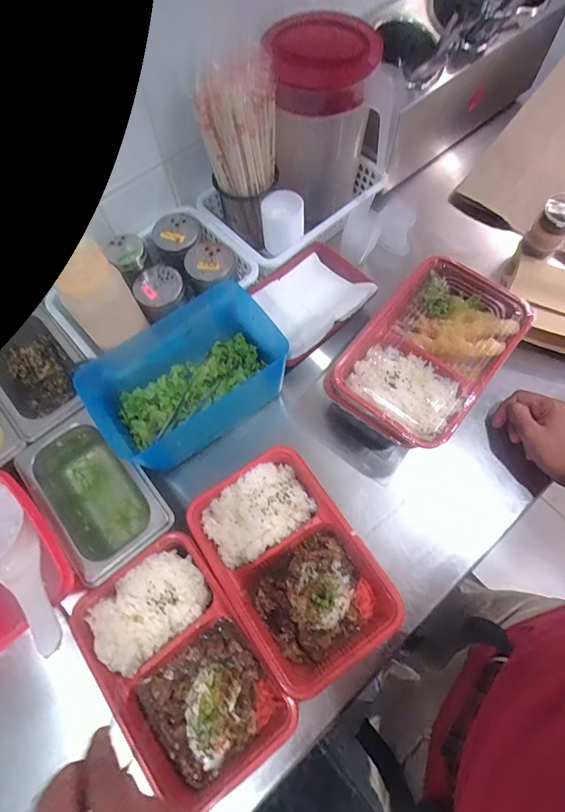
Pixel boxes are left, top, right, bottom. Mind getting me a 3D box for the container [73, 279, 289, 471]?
[{"bbox_3d":[-0.111,-0.034,0.507,0.214,0.097,0.133,-31,70,-11],"label":"container"}]

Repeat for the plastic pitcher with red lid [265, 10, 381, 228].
[{"bbox_3d":[0.044,-0.354,0.549,0.112,0.201,0.123,28,71,13],"label":"plastic pitcher with red lid"}]

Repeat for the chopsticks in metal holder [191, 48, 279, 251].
[{"bbox_3d":[-0.051,-0.315,0.537,0.076,0.204,0.081,26,71,12],"label":"chopsticks in metal holder"}]

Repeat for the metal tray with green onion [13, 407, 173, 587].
[{"bbox_3d":[-0.205,0.095,0.470,0.103,0.061,0.172,-38,71,-13],"label":"metal tray with green onion"}]

